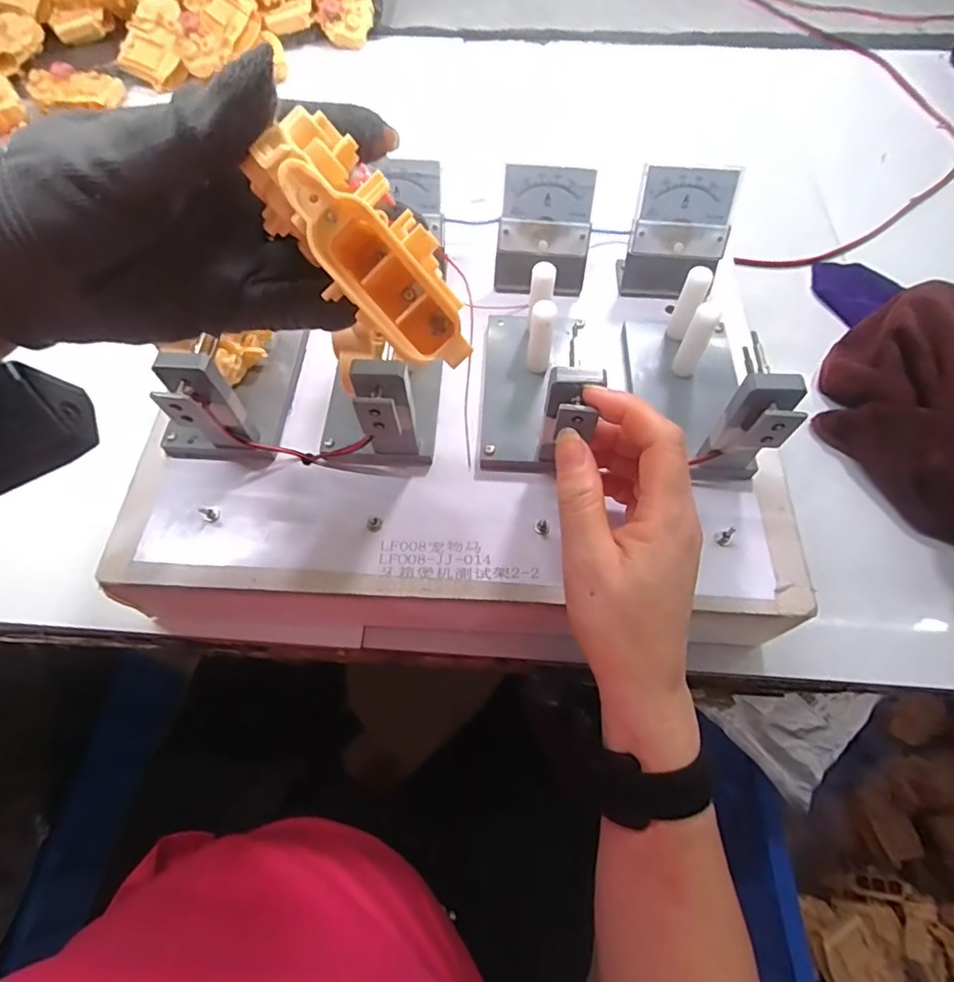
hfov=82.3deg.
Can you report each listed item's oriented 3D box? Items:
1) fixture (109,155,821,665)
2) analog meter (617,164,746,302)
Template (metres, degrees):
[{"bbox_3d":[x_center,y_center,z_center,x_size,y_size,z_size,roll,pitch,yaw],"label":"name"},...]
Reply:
[{"bbox_3d":[-0.008,-0.052,0.354,0.388,0.153,0.299,3,62,2],"label":"fixture"},{"bbox_3d":[0.137,-0.174,0.378,0.068,0.077,0.042,5,62,4],"label":"analog meter"}]

